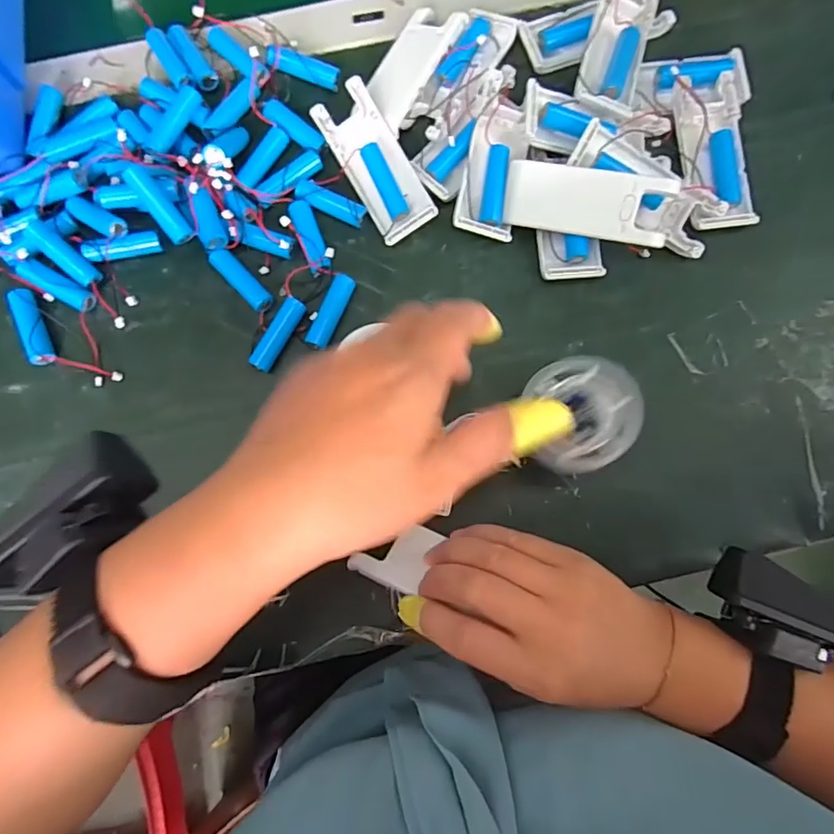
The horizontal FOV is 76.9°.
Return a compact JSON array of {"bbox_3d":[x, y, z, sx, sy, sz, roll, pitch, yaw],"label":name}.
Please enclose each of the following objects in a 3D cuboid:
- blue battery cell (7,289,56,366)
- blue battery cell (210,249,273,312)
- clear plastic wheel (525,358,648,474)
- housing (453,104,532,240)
[{"bbox_3d":[-0.251,-0.058,0.343,0.014,0.017,0.053,-21,81,-3],"label":"blue battery cell"},{"bbox_3d":[-0.115,-0.090,0.345,0.047,0.012,0.015,44,84,7],"label":"blue battery cell"},{"bbox_3d":[0.090,-0.002,0.282,0.054,0.015,0.060,-16,90,9],"label":"clear plastic wheel"},{"bbox_3d":[0.051,-0.163,0.349,0.038,0.023,0.086,12,81,3],"label":"housing"}]

